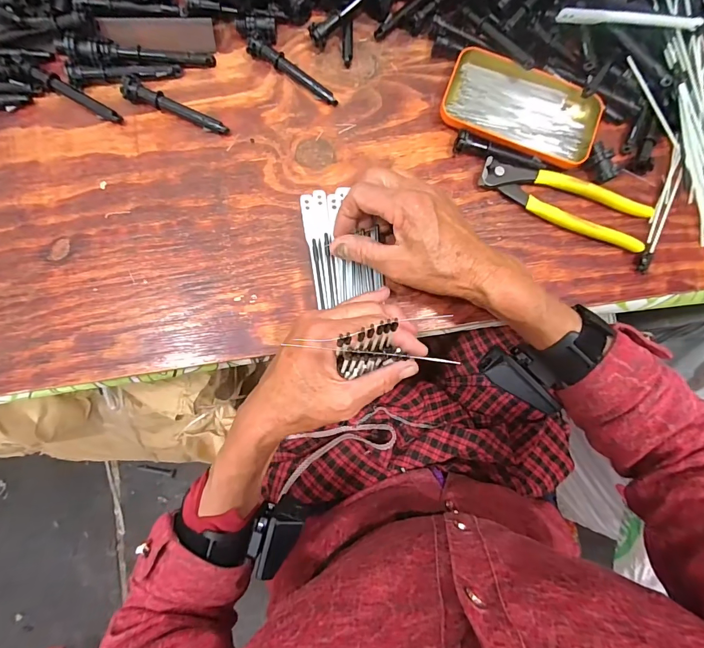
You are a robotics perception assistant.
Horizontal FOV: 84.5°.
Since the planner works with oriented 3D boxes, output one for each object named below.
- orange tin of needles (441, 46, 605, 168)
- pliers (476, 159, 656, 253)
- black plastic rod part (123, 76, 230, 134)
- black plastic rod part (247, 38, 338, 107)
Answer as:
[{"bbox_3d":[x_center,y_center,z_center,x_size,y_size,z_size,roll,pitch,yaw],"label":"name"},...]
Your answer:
[{"bbox_3d":[0.161,-0.205,0.372,0.145,0.023,0.081,18,83,-1],"label":"orange tin of needles"},{"bbox_3d":[0.203,-0.116,0.368,0.166,0.009,0.046,18,83,-1],"label":"pliers"},{"bbox_3d":[-0.160,-0.195,0.353,0.095,0.015,0.019,23,83,-1],"label":"black plastic rod part"},{"bbox_3d":[-0.053,-0.237,0.363,0.093,0.013,0.015,30,83,0],"label":"black plastic rod part"}]

